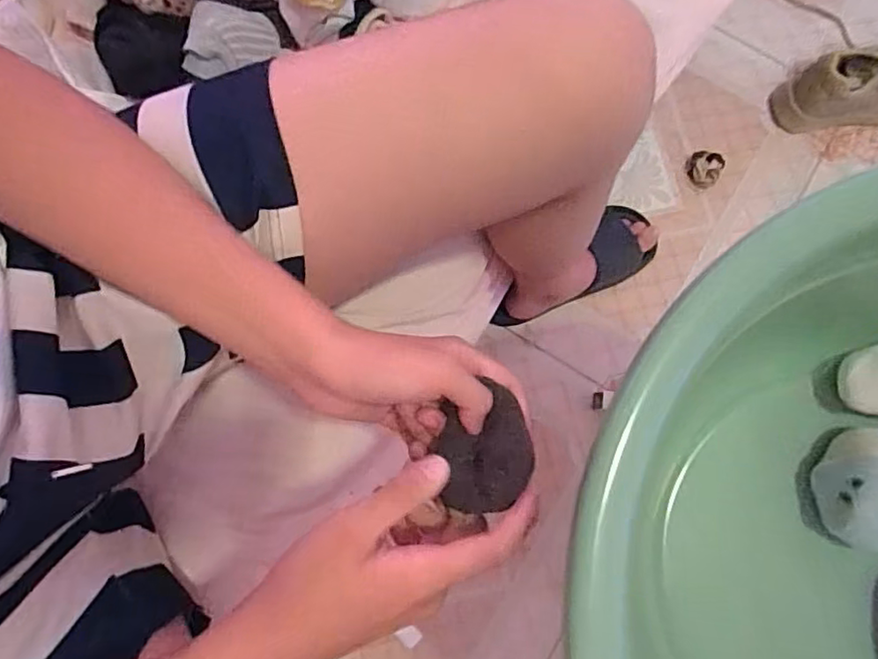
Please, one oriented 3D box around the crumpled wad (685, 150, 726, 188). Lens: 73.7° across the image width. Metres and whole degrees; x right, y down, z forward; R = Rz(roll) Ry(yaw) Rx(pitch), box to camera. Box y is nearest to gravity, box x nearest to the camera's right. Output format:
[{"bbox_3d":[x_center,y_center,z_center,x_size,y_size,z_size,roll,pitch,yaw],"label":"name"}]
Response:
[{"bbox_3d":[0.396,-0.241,0.875,0.051,0.032,0.048,0,79,-1],"label":"crumpled wad"}]

